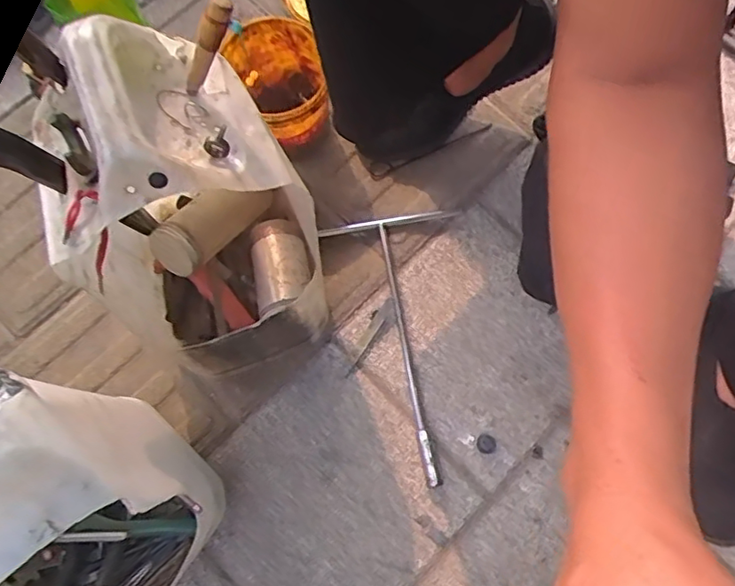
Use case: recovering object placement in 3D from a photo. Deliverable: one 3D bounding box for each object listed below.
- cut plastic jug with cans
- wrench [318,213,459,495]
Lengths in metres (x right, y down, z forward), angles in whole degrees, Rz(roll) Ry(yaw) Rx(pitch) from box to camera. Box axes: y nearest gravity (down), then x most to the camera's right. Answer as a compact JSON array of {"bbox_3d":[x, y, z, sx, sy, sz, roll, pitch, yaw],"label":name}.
[{"bbox_3d":[-0.157,-0.046,0.547,0.196,0.352,0.204,0,75,0],"label":"cut plastic jug with cans"},{"bbox_3d":[0.053,0.057,0.685,0.162,0.016,0.311,-10,75,-2],"label":"wrench"}]

